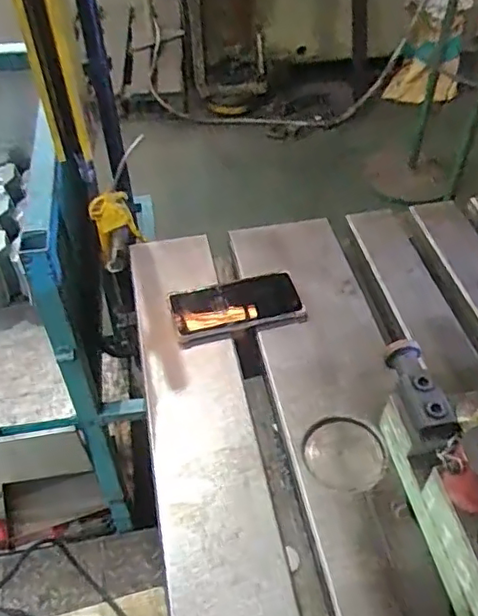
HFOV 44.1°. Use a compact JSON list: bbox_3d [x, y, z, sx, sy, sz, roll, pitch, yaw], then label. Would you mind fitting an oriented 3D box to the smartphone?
[{"bbox_3d":[-0.003,-0.004,0.751,0.163,0.016,0.085,-10,48,-10],"label":"smartphone"}]

